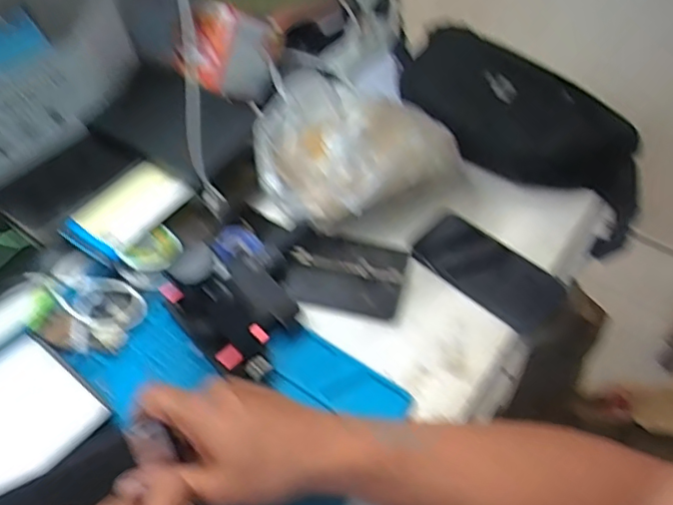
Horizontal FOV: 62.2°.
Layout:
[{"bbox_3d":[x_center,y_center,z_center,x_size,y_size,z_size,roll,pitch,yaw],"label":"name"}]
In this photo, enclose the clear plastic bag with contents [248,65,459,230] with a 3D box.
[{"bbox_3d":[0.021,-0.092,0.558,0.157,0.105,0.171,27,54,19],"label":"clear plastic bag with contents"}]

